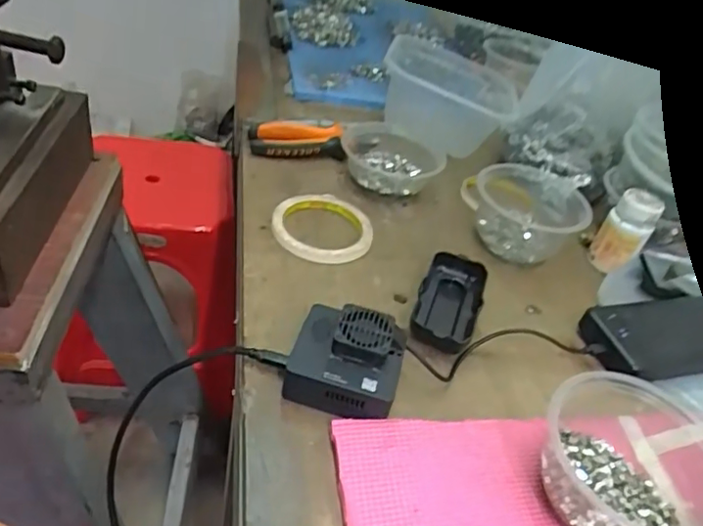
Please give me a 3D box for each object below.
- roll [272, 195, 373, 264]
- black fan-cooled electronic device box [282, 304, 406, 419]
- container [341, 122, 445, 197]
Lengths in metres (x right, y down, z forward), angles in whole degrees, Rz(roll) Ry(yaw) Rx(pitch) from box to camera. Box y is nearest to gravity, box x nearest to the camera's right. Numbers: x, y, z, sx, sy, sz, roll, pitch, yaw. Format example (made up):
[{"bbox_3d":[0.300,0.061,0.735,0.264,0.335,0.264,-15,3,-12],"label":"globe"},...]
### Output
[{"bbox_3d":[-0.028,-0.038,0.570,0.100,0.019,0.098,8,40,-7],"label":"roll"},{"bbox_3d":[-0.004,0.070,0.421,0.079,0.045,0.073,16,39,4],"label":"black fan-cooled electronic device box"},{"bbox_3d":[0.045,-0.117,0.661,0.112,0.039,0.099,10,39,-5],"label":"container"}]

